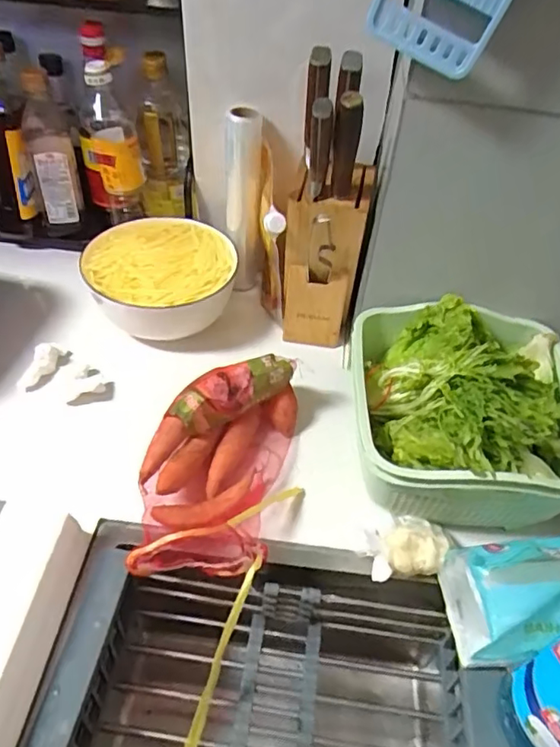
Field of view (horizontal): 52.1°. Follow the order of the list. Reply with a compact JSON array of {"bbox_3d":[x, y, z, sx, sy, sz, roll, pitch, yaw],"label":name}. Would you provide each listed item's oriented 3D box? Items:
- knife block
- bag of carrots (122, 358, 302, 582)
[{"bbox_3d":[0.055,-0.183,0.678,0.087,0.333,0.092,6,47,1],"label":"knife block"},{"bbox_3d":[-0.064,0.090,0.591,0.130,0.080,0.246,10,47,5],"label":"bag of carrots"}]

